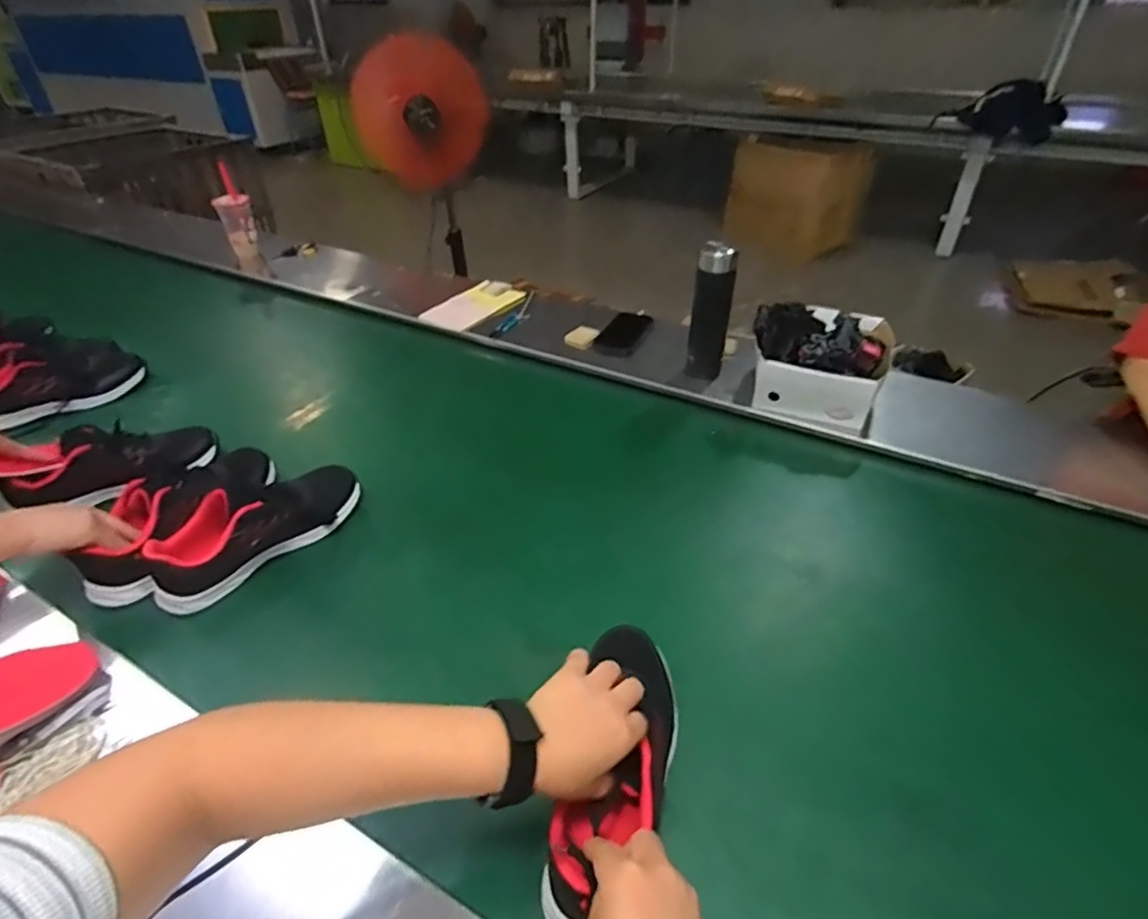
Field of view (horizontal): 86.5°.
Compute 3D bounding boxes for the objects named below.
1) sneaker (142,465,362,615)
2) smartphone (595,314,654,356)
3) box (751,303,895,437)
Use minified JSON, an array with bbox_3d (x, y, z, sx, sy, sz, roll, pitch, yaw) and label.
[{"bbox_3d":[-0.401,0.079,0.777,0.089,0.088,0.267,25,46,30],"label":"sneaker"},{"bbox_3d":[0.107,-0.257,1.236,0.081,0.015,0.164,17,42,22],"label":"smartphone"},{"bbox_3d":[0.416,-0.174,1.034,0.215,0.137,0.227,14,41,19],"label":"box"}]

